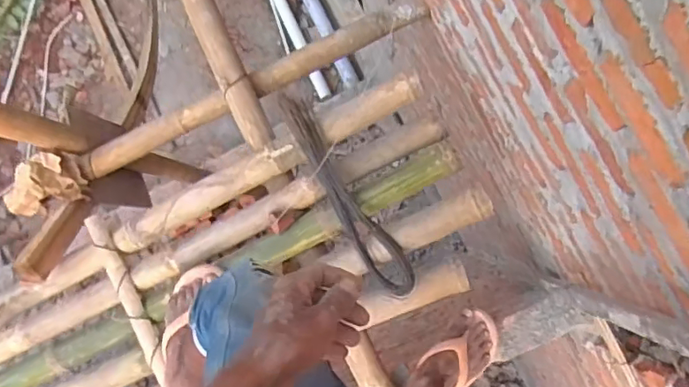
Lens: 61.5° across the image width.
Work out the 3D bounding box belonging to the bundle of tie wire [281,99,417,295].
[{"bbox_3d":[-0.003,0.002,1.060,0.068,0.068,0.413,-33,84,3],"label":"bundle of tie wire"}]

